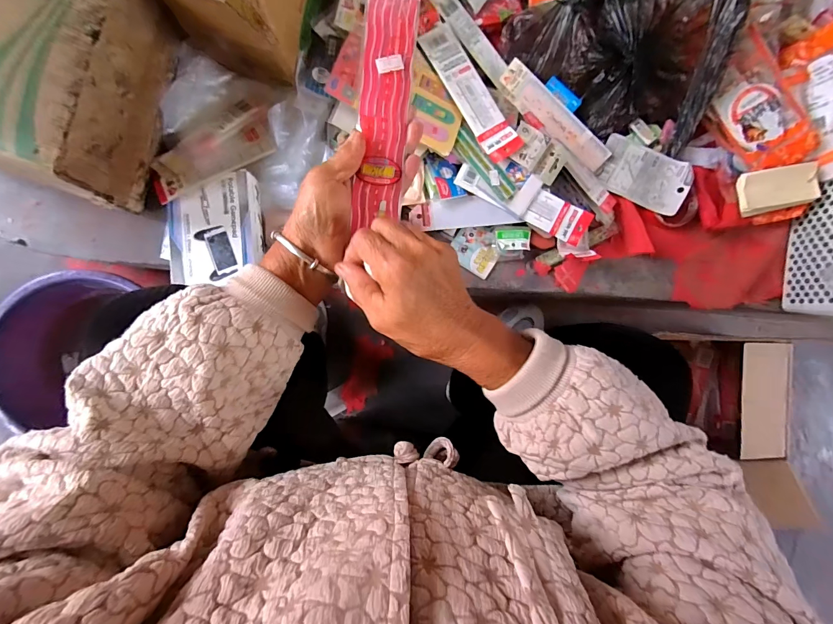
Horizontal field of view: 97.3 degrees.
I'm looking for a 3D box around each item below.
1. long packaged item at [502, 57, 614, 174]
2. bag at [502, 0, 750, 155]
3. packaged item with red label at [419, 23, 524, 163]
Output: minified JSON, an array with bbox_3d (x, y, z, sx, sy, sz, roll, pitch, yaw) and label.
[{"bbox_3d":[0.208,-0.289,0.543,0.199,0.018,0.043,42,87,-4],"label":"long packaged item"},{"bbox_3d":[0.312,-0.393,0.507,0.305,0.110,0.227,38,88,-4],"label":"bag"},{"bbox_3d":[0.077,-0.309,0.518,0.049,0.009,0.202,-33,92,-5],"label":"packaged item with red label"}]

